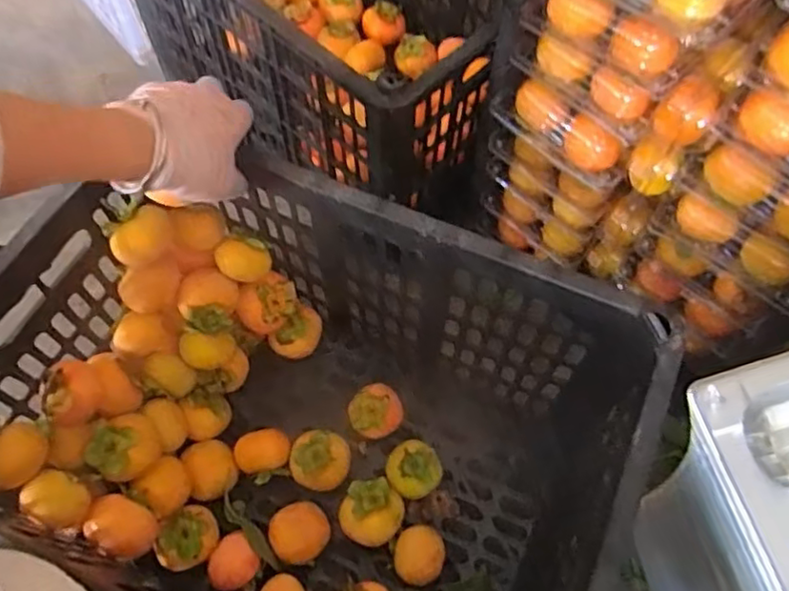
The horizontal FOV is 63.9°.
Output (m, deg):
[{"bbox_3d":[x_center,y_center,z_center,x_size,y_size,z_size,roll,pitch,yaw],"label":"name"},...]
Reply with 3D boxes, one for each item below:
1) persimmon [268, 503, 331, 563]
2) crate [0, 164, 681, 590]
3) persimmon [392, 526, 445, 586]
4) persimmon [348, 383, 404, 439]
[{"bbox_3d":[-0.093,0.237,0.629,0.056,0.034,0.054,0,62,-1],"label":"persimmon"},{"bbox_3d":[-0.069,0.125,0.560,0.494,0.292,0.335,24,65,12],"label":"crate"},{"bbox_3d":[0.024,0.255,0.620,0.047,0.035,0.052,25,65,12],"label":"persimmon"},{"bbox_3d":[-0.022,0.130,0.689,0.053,0.064,0.052,0,62,-1],"label":"persimmon"}]

